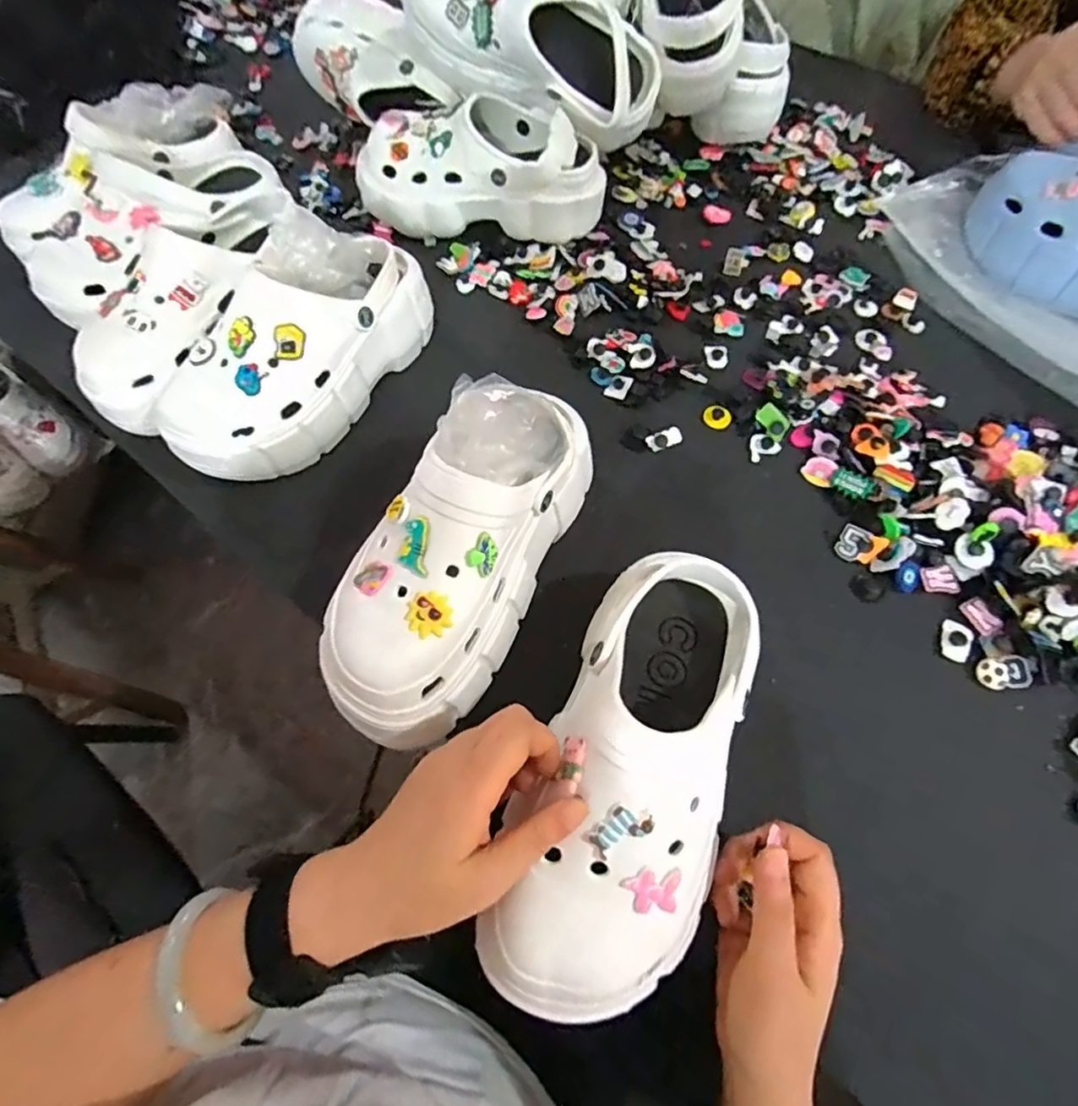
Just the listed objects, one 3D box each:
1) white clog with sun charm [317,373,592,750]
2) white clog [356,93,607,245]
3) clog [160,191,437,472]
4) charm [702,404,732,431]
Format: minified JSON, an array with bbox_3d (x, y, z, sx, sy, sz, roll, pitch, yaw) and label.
[{"bbox_3d":[-0.052,-0.010,0.373,0.101,0.116,0.254,23,66,12],"label":"white clog with sun charm"},{"bbox_3d":[-0.067,-0.399,0.598,0.268,0.086,0.111,6,64,4],"label":"white clog"},{"bbox_3d":[-0.198,-0.177,0.474,0.100,0.119,0.254,30,68,15],"label":"clog"},{"bbox_3d":[0.159,-0.121,0.515,0.025,0.006,0.022,29,68,14],"label":"charm"}]

